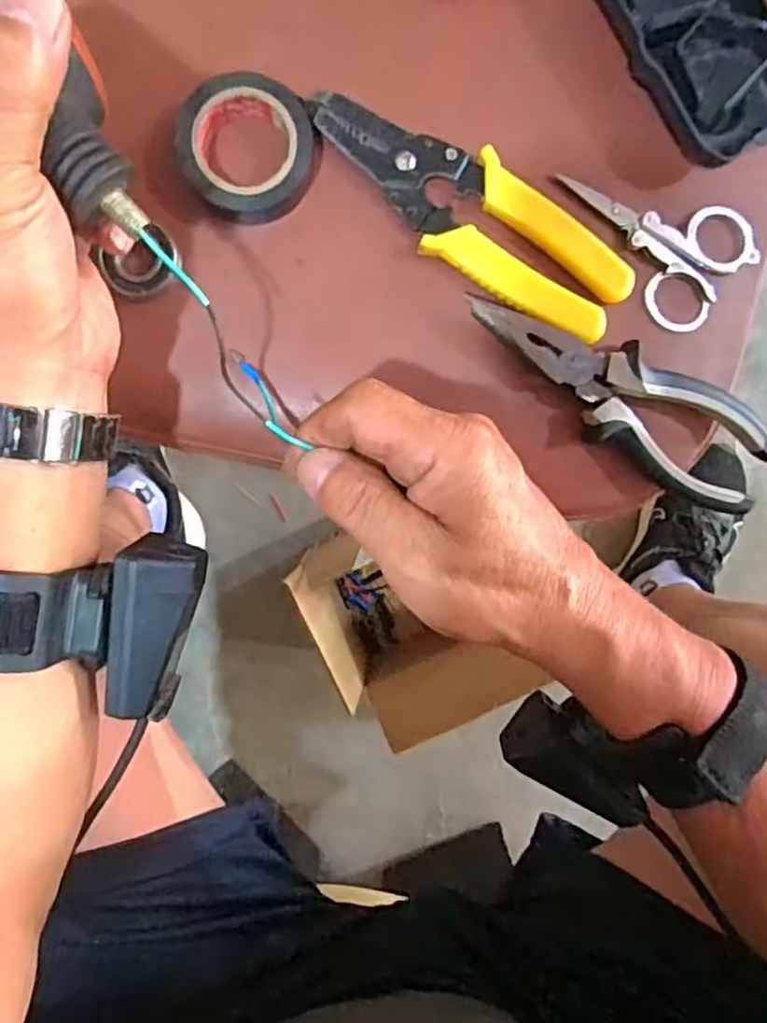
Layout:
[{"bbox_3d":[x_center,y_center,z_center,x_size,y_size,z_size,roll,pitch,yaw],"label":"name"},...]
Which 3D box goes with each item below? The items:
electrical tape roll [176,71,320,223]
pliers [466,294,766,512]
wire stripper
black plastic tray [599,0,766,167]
[{"bbox_3d":[-0.058,-0.156,0.301,0.056,0.017,0.055,0,96,-1],"label":"electrical tape roll"},{"bbox_3d":[0.107,-0.053,0.313,0.153,0.013,0.046,30,95,-4],"label":"pliers"},{"bbox_3d":[0.038,-0.133,0.310,0.155,0.016,0.048,34,95,-4],"label":"wire stripper"},{"bbox_3d":[0.132,-0.205,0.297,0.057,0.022,0.109,-25,96,2],"label":"black plastic tray"}]

